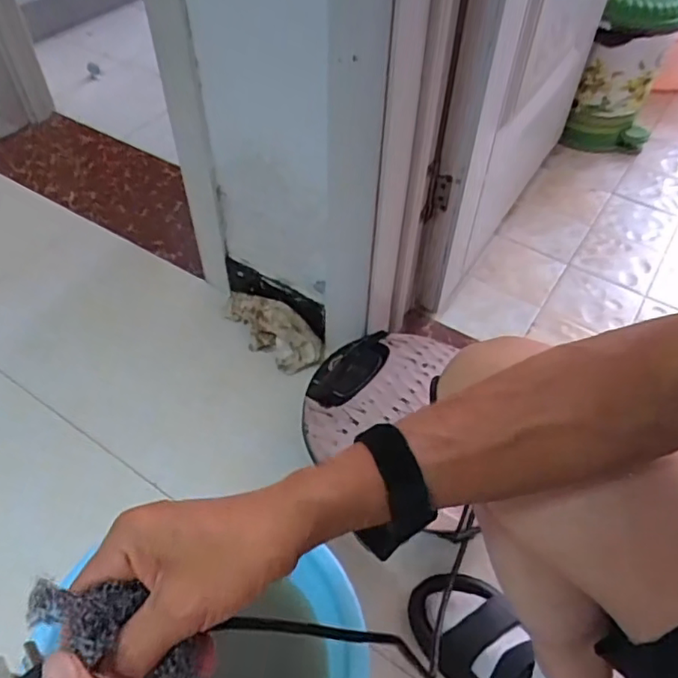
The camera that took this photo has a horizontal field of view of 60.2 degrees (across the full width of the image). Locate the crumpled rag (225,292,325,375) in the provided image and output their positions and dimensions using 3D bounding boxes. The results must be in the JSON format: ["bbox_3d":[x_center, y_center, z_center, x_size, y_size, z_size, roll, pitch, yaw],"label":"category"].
[{"bbox_3d":[-0.116,-0.018,0.980,0.203,0.068,0.076,36,58,26],"label":"crumpled rag"}]

